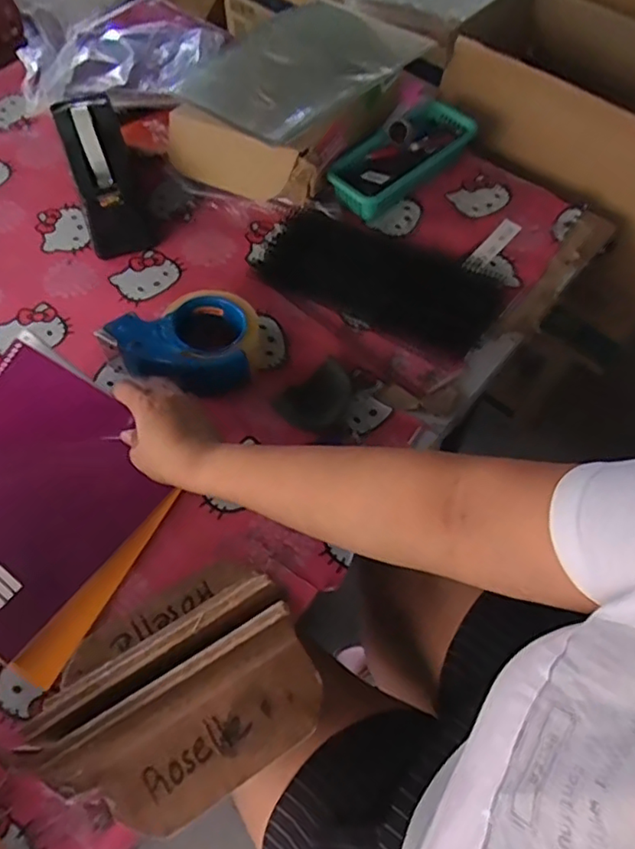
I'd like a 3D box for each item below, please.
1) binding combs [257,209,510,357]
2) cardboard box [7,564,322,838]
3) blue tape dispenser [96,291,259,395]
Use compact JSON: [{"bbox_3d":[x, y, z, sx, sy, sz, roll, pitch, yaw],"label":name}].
[{"bbox_3d":[0.084,-0.192,0.753,0.296,0.034,0.140,25,64,13],"label":"binding combs"},{"bbox_3d":[-0.110,0.200,0.455,0.194,0.129,0.168,-30,66,-15],"label":"cardboard box"},{"bbox_3d":[-0.149,-0.094,0.654,0.164,0.060,0.107,6,62,3],"label":"blue tape dispenser"}]

